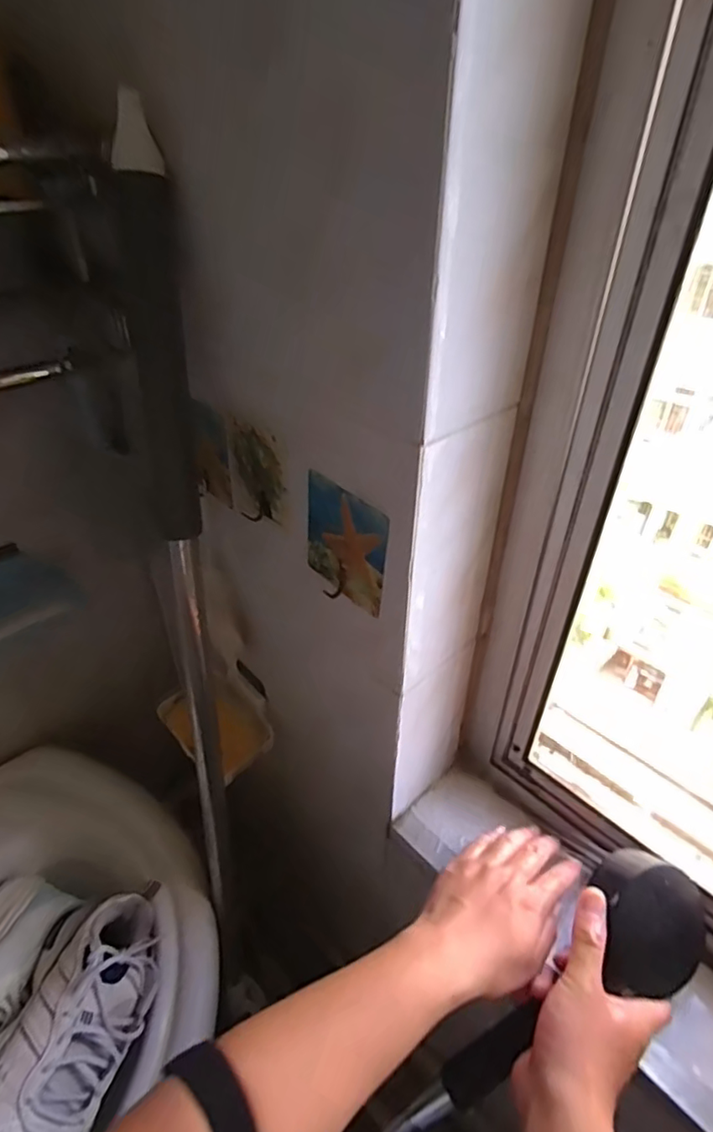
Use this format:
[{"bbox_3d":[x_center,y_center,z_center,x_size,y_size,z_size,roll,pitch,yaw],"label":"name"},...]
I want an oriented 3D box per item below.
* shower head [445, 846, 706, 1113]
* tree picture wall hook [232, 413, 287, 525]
[{"bbox_3d":[0.153,0.293,0.398,0.216,0.064,0.075,-38,46,-6],"label":"shower head"},{"bbox_3d":[-0.080,-0.073,0.441,0.018,0.080,0.074,-23,43,-28],"label":"tree picture wall hook"}]

